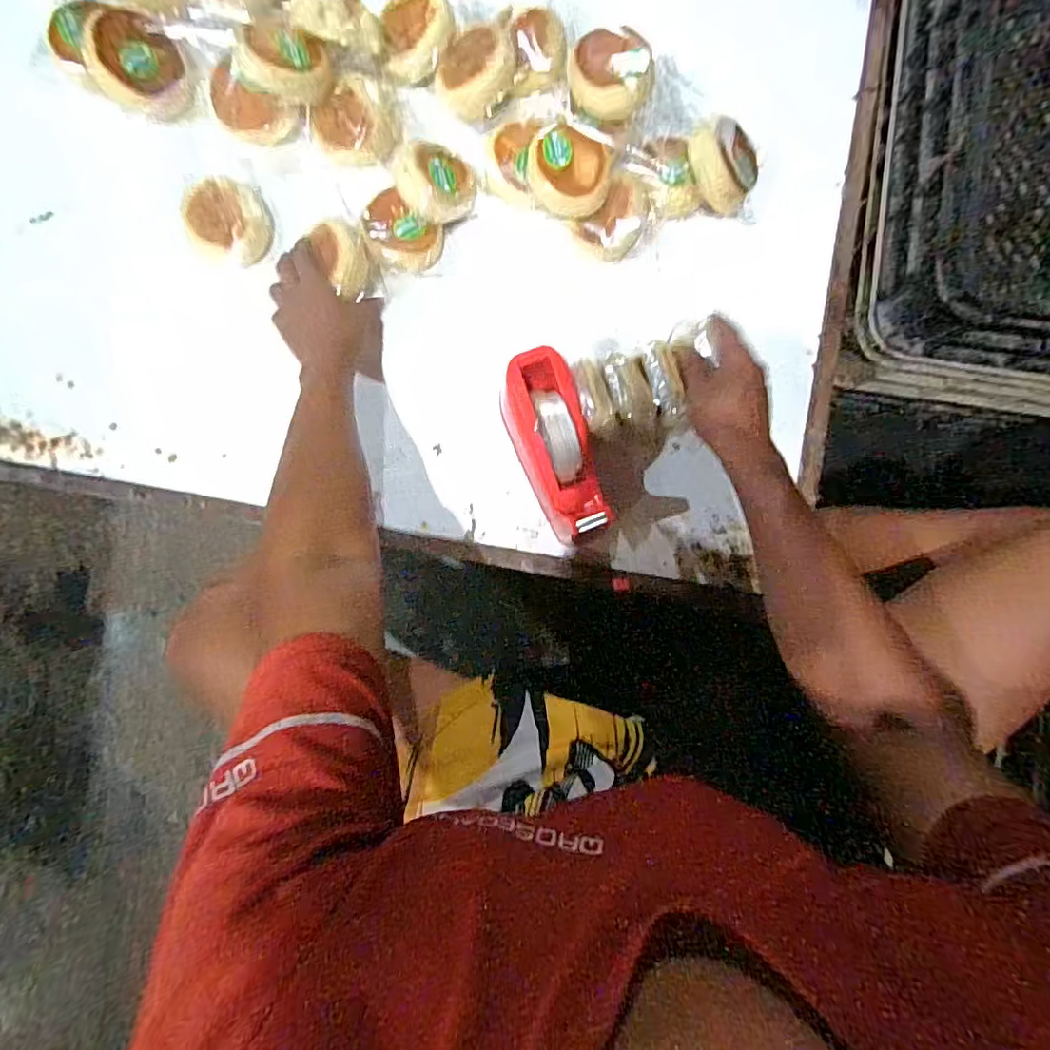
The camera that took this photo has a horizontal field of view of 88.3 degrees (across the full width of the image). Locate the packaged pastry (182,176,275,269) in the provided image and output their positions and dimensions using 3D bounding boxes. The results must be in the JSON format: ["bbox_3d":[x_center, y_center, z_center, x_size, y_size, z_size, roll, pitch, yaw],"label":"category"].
[{"bbox_3d":[-0.327,-0.338,0.602,0.072,0.053,0.092,30,85,0],"label":"packaged pastry"}]

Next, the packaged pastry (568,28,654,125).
[{"bbox_3d":[0.092,-0.491,0.589,0.083,0.052,0.098,3,87,-1],"label":"packaged pastry"}]

